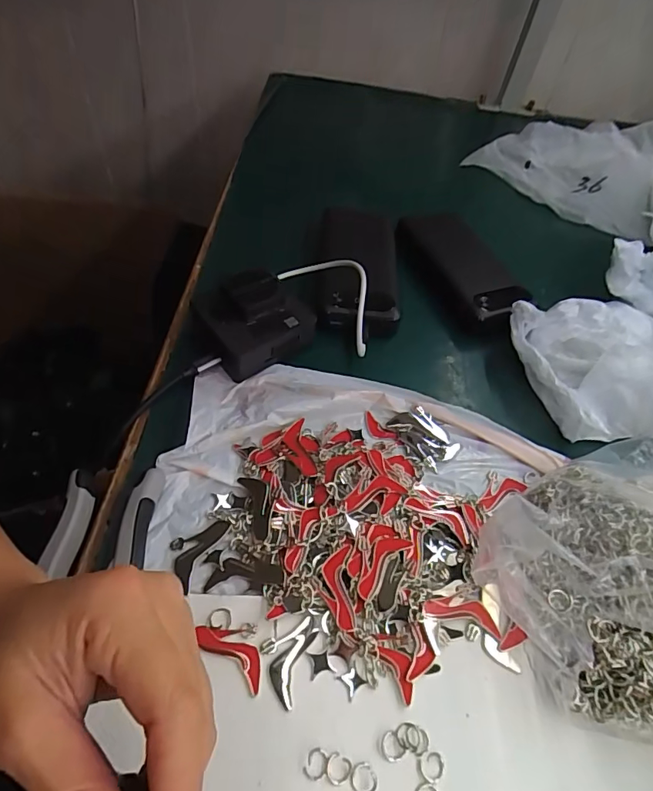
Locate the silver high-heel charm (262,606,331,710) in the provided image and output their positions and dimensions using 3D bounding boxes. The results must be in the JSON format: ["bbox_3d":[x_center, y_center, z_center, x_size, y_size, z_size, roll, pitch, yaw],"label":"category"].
[{"bbox_3d":[-0.019,0.138,0.260,0.027,0.004,0.048,26,56,13],"label":"silver high-heel charm"}]

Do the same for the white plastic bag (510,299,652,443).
[{"bbox_3d":[0.232,-0.025,0.373,0.142,0.054,0.135,-7,55,-11],"label":"white plastic bag"}]

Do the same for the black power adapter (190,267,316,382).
[{"bbox_3d":[-0.055,-0.062,0.374,0.077,0.046,0.067,-26,61,-22],"label":"black power adapter"}]

